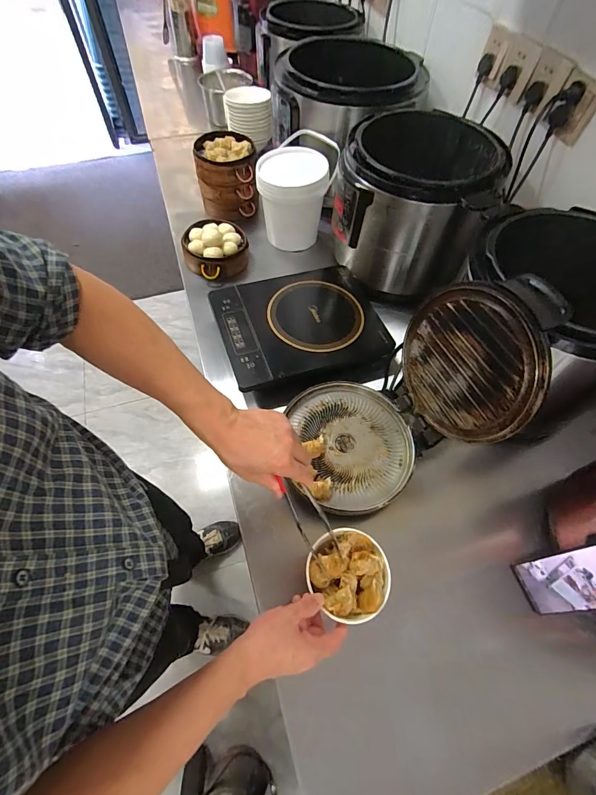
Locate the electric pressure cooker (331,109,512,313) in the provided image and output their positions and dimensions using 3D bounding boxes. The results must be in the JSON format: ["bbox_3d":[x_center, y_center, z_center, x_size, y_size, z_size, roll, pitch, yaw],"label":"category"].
[{"bbox_3d":[0.268,-0.460,0.846,0.317,0.263,0.349,17,61,8],"label":"electric pressure cooker"}]

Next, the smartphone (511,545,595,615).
[{"bbox_3d":[0.387,0.262,0.503,0.007,0.157,0.073,-1,57,-25],"label":"smartphone"}]

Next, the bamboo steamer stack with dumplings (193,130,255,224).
[{"bbox_3d":[-0.202,-0.626,1.015,0.162,0.158,0.181,-12,61,-8],"label":"bamboo steamer stack with dumplings"}]

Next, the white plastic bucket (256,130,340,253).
[{"bbox_3d":[-0.004,-0.539,0.947,0.193,0.197,0.213,3,60,1],"label":"white plastic bucket"}]

